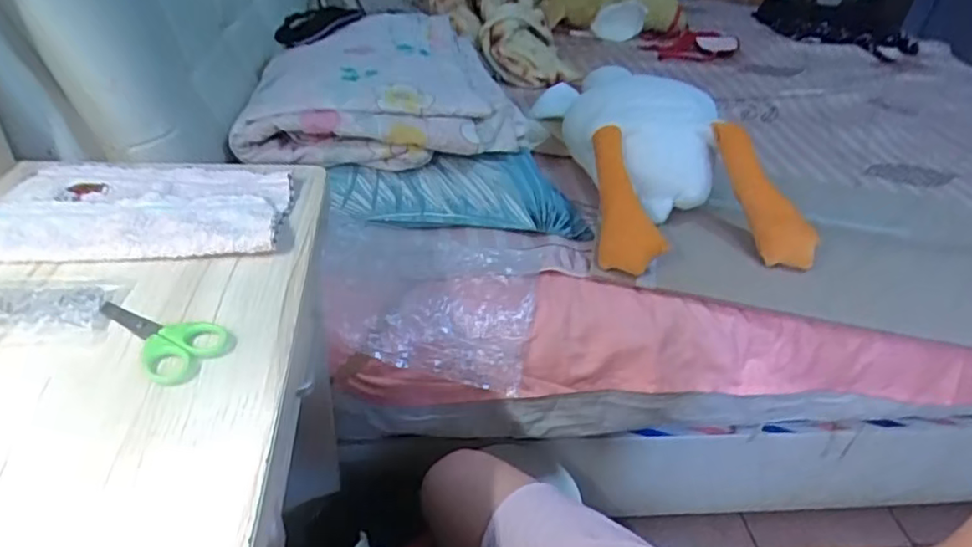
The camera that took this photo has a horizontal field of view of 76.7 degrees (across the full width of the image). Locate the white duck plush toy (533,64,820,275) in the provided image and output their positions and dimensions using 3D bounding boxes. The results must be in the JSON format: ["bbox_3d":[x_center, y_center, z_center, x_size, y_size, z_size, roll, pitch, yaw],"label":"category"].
[{"bbox_3d":[0.273,-0.222,1.014,0.302,0.126,0.535,-1,37,-9],"label":"white duck plush toy"}]

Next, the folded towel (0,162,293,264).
[{"bbox_3d":[-0.278,-0.061,0.489,0.228,0.017,0.151,-1,37,-10],"label":"folded towel"}]

